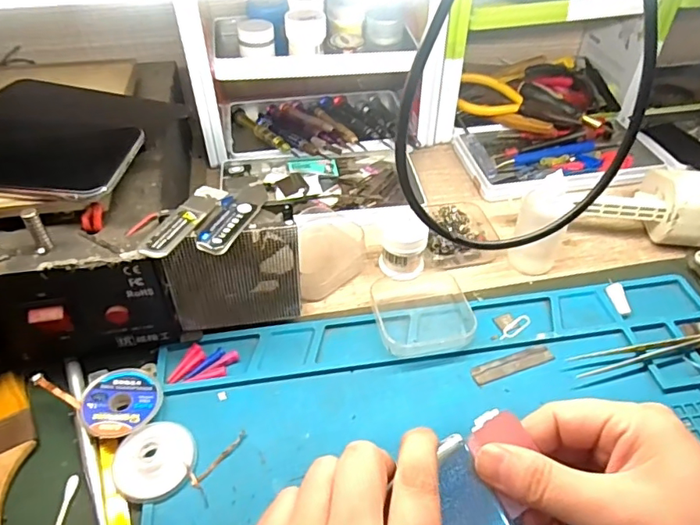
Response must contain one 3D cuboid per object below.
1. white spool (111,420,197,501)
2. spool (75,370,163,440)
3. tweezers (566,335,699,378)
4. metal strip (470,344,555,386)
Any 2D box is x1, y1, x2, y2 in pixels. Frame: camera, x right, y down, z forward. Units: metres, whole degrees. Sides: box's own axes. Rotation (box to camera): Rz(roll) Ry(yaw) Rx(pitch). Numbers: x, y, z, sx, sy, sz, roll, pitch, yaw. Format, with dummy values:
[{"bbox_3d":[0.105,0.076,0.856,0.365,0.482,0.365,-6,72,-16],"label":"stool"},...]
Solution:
[{"bbox_3d":[-0.107,0.108,0.285,0.043,0.009,0.040,0,46,0],"label":"white spool"},{"bbox_3d":[-0.135,0.081,0.307,0.044,0.009,0.046,0,46,0],"label":"spool"},{"bbox_3d":[0.211,0.053,0.342,0.138,0.011,0.015,-10,46,-9],"label":"tweezers"},{"bbox_3d":[0.105,0.065,0.336,0.057,0.004,0.014,-16,48,-15],"label":"metal strip"}]

